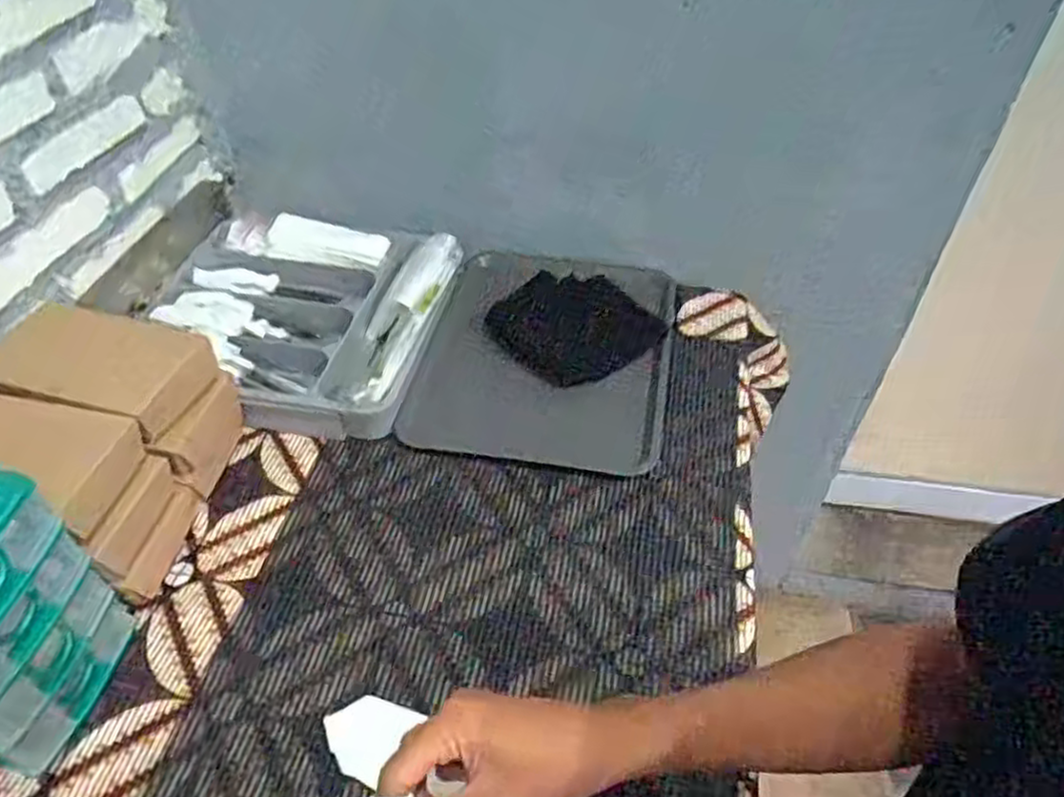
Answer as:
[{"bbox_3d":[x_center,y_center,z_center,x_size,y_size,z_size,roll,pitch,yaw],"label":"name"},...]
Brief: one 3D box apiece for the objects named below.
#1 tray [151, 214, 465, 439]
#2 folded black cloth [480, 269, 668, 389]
[{"bbox_3d":[-0.286,-0.104,0.900,0.343,0.080,0.306,8,46,9],"label":"tray"},{"bbox_3d":[0.053,-0.089,0.915,0.185,0.021,0.146,35,90,-7],"label":"folded black cloth"}]

